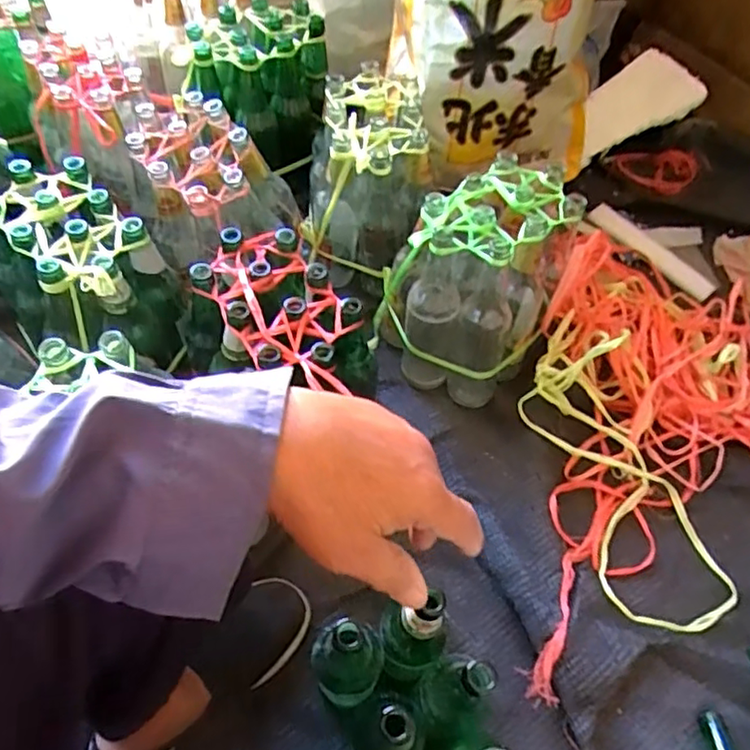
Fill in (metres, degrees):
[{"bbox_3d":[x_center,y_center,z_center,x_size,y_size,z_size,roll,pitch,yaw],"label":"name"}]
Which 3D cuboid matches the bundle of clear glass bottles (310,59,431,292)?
[{"bbox_3d":[-0.015,-0.286,0.949,0.164,0.235,0.251,0,56,-3],"label":"bundle of clear glass bottles"}]

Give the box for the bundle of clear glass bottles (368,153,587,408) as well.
[{"bbox_3d":[0.148,-0.130,0.856,0.186,0.244,0.242,39,62,21],"label":"bundle of clear glass bottles"}]

